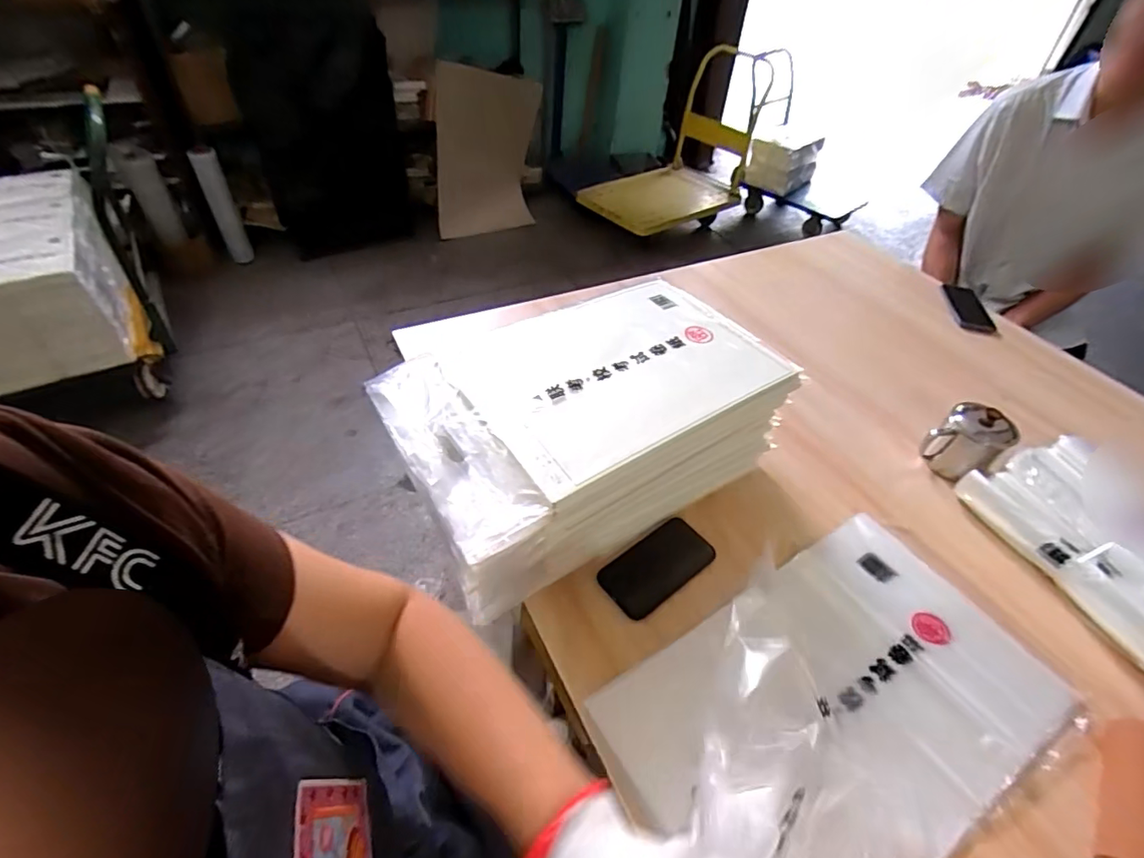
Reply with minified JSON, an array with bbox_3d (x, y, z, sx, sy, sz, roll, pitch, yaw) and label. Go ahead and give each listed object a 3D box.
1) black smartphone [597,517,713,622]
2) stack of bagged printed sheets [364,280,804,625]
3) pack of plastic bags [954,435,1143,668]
[{"bbox_3d":[0.109,0.176,0.688,0.146,0.016,0.079,-28,54,-28],"label":"black smartphone"},{"bbox_3d":[0.018,-0.005,0.712,0.475,0.178,0.277,-25,53,-25],"label":"stack of bagged printed sheets"},{"bbox_3d":[0.684,0.154,0.685,0.156,0.102,0.302,-13,49,-17],"label":"pack of plastic bags"}]

